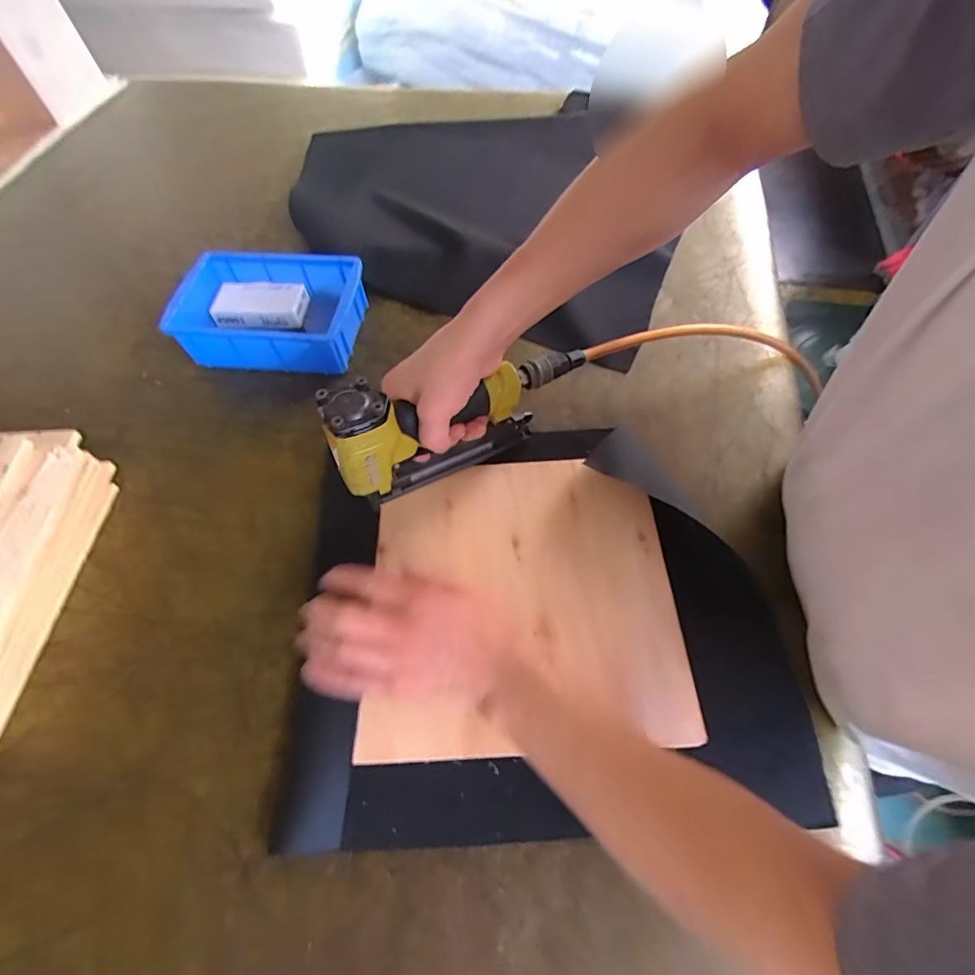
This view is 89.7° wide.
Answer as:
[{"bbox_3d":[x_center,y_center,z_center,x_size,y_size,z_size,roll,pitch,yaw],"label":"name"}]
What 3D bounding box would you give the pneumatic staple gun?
[{"bbox_3d":[-0.043,-0.055,0.435,0.183,0.143,0.042,-27,65,-12],"label":"pneumatic staple gun"}]

